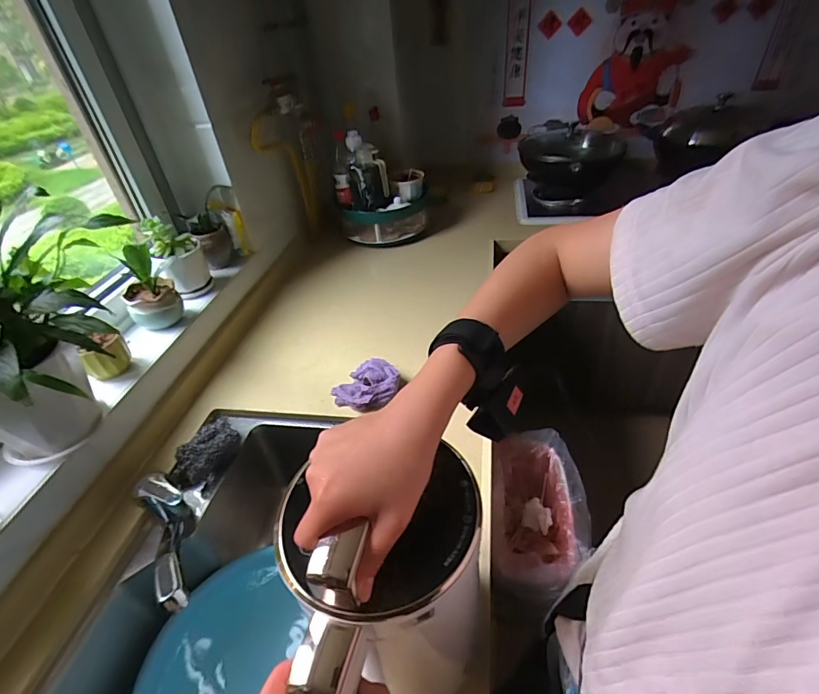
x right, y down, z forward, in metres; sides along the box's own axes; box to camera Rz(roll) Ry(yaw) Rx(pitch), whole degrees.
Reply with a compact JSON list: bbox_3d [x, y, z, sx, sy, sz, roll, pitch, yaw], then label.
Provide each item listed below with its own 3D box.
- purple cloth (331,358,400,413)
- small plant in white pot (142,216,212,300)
[{"bbox_3d":[-0.083,0.075,0.808,0.127,0.057,0.116,-10,38,-8],"label":"purple cloth"},{"bbox_3d":[-0.486,-0.186,0.903,0.095,0.153,0.093,-23,42,-24],"label":"small plant in white pot"}]

